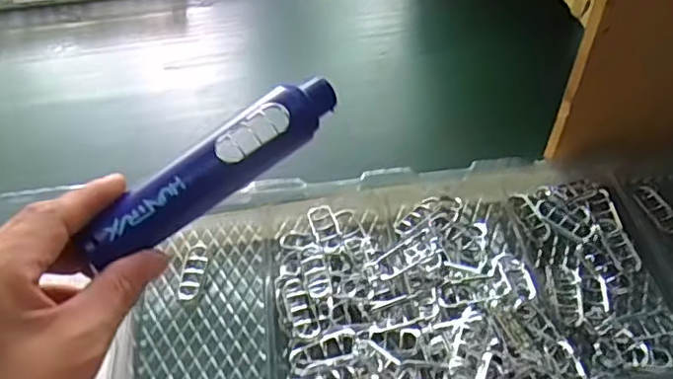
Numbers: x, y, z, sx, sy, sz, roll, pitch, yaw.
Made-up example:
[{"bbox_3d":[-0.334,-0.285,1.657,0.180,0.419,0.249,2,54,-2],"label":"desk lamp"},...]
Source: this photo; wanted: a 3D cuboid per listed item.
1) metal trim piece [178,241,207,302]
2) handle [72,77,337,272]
[{"bbox_3d":[-0.117,0.066,0.496,0.019,0.004,0.058,0,49,3],"label":"metal trim piece"},{"bbox_3d":[-0.065,-0.014,0.338,0.025,0.026,0.168,35,58,28],"label":"handle"}]

